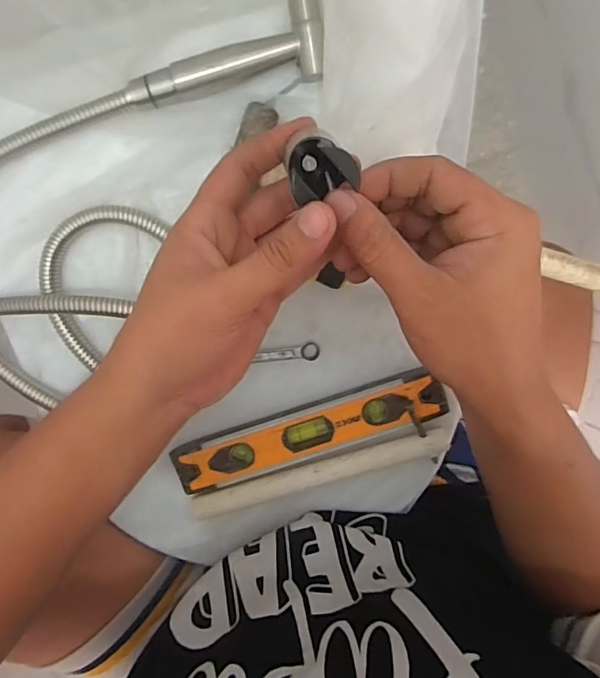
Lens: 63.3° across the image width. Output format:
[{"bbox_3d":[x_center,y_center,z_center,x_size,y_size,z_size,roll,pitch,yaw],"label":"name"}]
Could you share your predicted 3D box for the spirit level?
[{"bbox_3d":[0.005,0.073,0.384,0.213,0.028,0.040,-19,98,0],"label":"spirit level"}]

